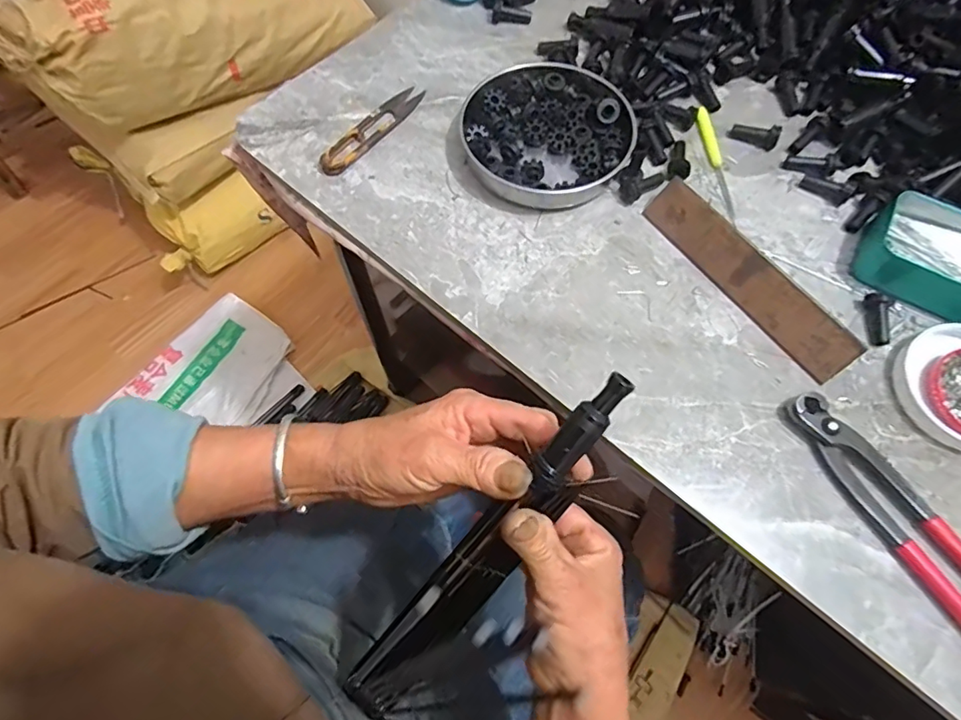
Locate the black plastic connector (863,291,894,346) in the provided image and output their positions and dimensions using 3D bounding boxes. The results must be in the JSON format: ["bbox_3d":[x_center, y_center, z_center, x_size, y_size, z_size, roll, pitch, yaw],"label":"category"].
[{"bbox_3d":[0.288,-0.030,0.377,0.012,0.012,0.039,1,82,-1],"label":"black plastic connector"}]

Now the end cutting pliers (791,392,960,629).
[{"bbox_3d":[0.265,0.104,0.320,0.040,0.014,0.195,-32,71,-14],"label":"end cutting pliers"}]

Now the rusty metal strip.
[{"bbox_3d":[0.192,-0.061,0.381,0.176,0.037,0.004,51,34,17],"label":"rusty metal strip"}]

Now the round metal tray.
[{"bbox_3d":[0.054,-0.189,0.434,0.133,0.026,0.135,1,67,-1],"label":"round metal tray"}]

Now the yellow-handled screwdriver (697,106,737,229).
[{"bbox_3d":[0.197,-0.163,0.434,0.011,0.012,0.111,-4,67,-3],"label":"yellow-handled screwdriver"}]

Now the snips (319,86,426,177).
[{"bbox_3d":[-0.092,-0.198,0.445,0.026,0.009,0.118,35,71,13],"label":"snips"}]

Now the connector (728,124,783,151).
[{"bbox_3d":[0.234,-0.193,0.448,0.039,0.015,0.013,24,68,24],"label":"connector"}]

